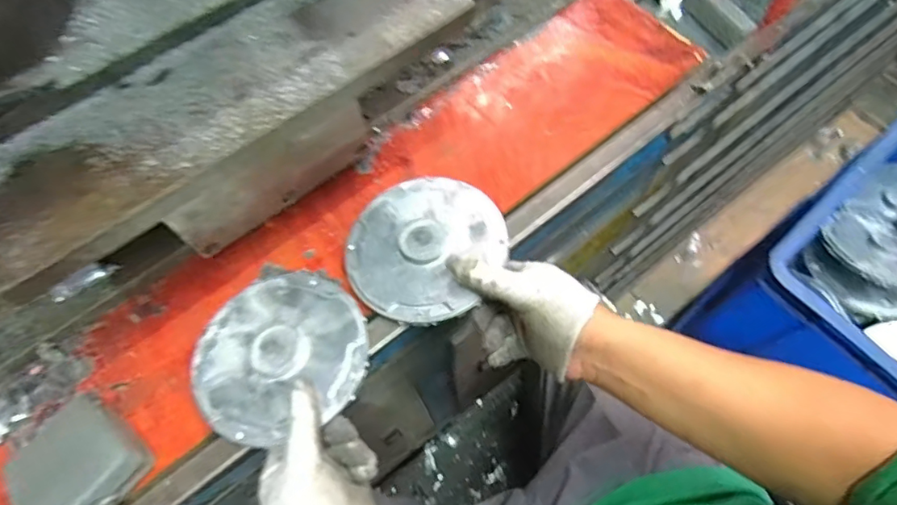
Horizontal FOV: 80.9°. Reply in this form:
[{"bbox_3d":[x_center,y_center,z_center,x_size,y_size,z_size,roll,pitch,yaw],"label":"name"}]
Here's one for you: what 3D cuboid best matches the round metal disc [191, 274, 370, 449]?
[{"bbox_3d":[-0.135,0.077,0.420,0.134,0.023,0.129,-1,65,2],"label":"round metal disc"}]

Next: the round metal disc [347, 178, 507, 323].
[{"bbox_3d":[-0.022,-0.008,0.457,0.129,0.018,0.135,-1,65,2],"label":"round metal disc"}]

